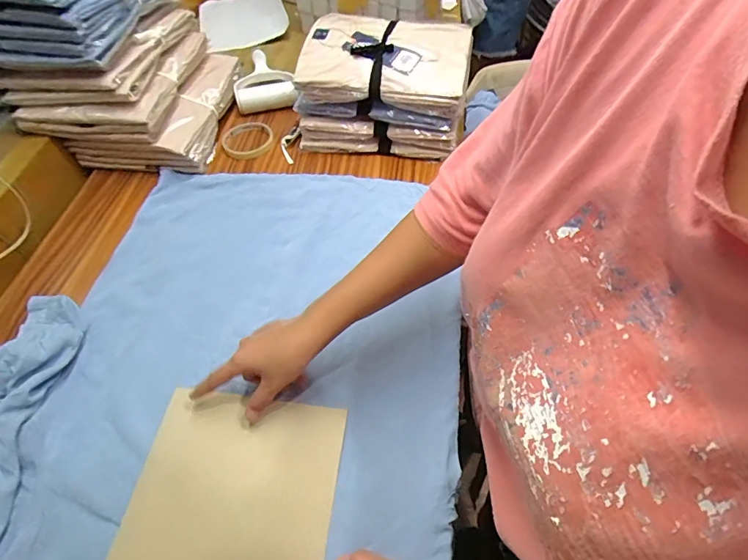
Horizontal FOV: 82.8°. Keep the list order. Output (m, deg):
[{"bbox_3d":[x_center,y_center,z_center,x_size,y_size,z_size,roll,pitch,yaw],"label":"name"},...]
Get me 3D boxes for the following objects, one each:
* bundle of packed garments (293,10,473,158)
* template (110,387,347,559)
[{"bbox_3d":[0.018,-0.326,0.715,0.263,0.147,0.193,7,56,5],"label":"bundle of packed garments"},{"bbox_3d":[-0.143,0.239,0.411,0.191,0.008,0.246,7,55,2],"label":"template"}]

